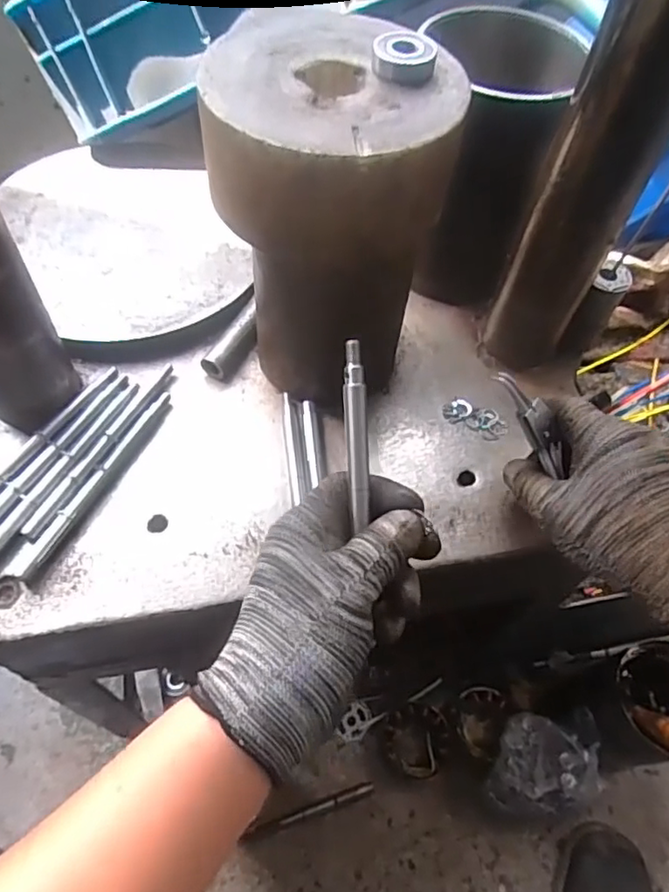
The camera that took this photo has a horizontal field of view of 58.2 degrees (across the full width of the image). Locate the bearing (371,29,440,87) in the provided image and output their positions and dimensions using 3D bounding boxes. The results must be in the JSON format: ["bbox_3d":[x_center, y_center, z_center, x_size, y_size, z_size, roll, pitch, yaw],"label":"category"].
[{"bbox_3d":[0.038,-0.212,0.329,0.035,0.015,0.029,9,58,2],"label":"bearing"}]

